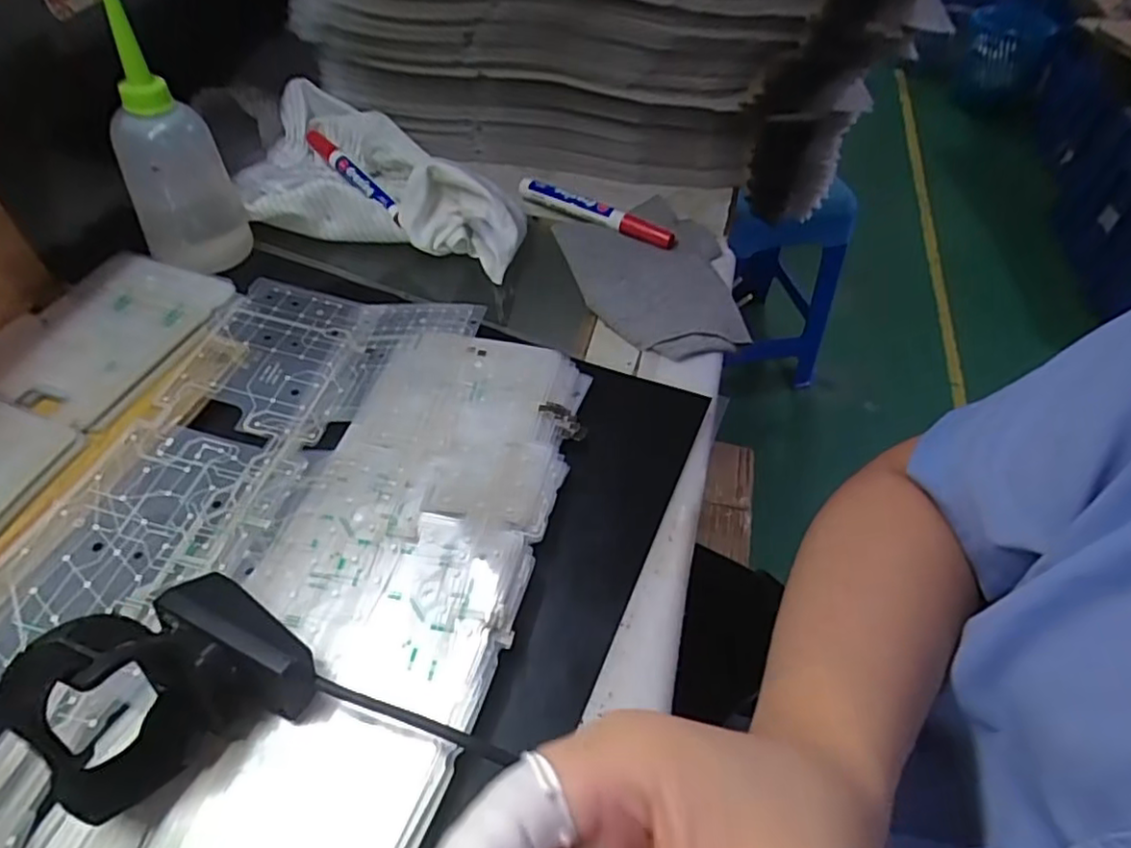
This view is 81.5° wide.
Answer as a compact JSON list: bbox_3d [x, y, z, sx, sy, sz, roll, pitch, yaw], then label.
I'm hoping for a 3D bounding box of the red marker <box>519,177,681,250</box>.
[{"bbox_3d":[0.023,-0.170,0.522,0.139,0.015,0.015,29,55,19],"label":"red marker"}]

